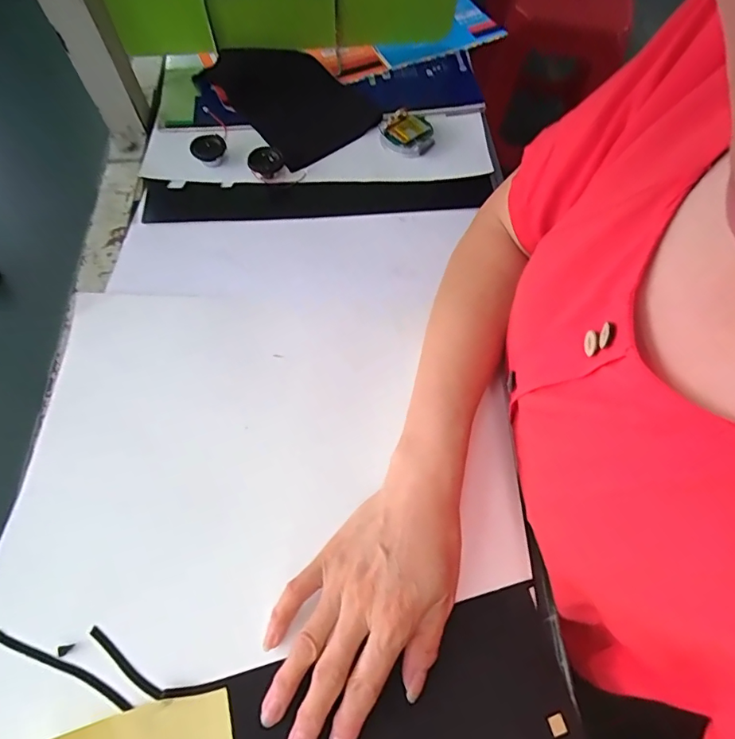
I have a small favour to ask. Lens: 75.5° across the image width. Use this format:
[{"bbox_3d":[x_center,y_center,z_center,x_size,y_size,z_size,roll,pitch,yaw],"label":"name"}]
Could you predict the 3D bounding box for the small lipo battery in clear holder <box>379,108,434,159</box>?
[{"bbox_3d":[0.042,-0.262,0.531,0.056,0.029,0.060,-5,64,-2],"label":"small lipo battery in clear holder"}]

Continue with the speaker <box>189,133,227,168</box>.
[{"bbox_3d":[-0.169,-0.235,0.506,0.035,0.013,0.043,-23,66,-11],"label":"speaker"}]

